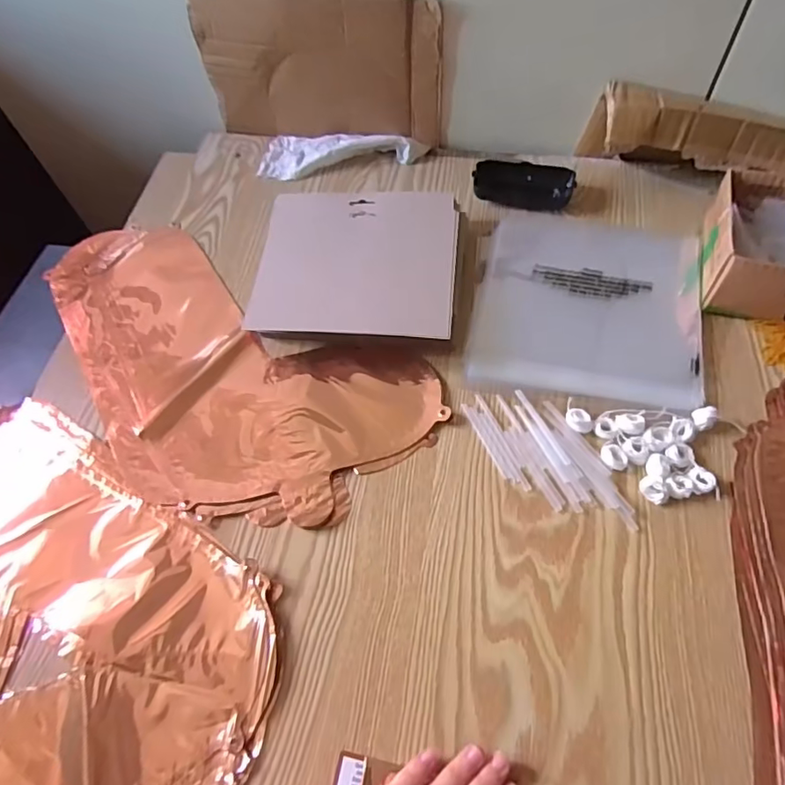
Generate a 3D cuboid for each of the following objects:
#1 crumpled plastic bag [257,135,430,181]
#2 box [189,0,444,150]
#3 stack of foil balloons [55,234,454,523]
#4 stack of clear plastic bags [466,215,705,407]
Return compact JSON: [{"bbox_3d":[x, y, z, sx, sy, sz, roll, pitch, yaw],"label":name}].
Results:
[{"bbox_3d":[-0.063,-0.303,0.683,0.204,0.026,0.072,0,59,5],"label":"crumpled plastic bag"},{"bbox_3d":[-0.081,-0.365,0.614,0.270,0.171,0.021,10,60,10],"label":"box"},{"bbox_3d":[-0.192,-0.030,0.532,0.456,0.007,0.226,30,66,20],"label":"stack of foil balloons"},{"bbox_3d":[0.192,-0.095,0.536,0.203,0.009,0.213,8,60,10],"label":"stack of clear plastic bags"}]

